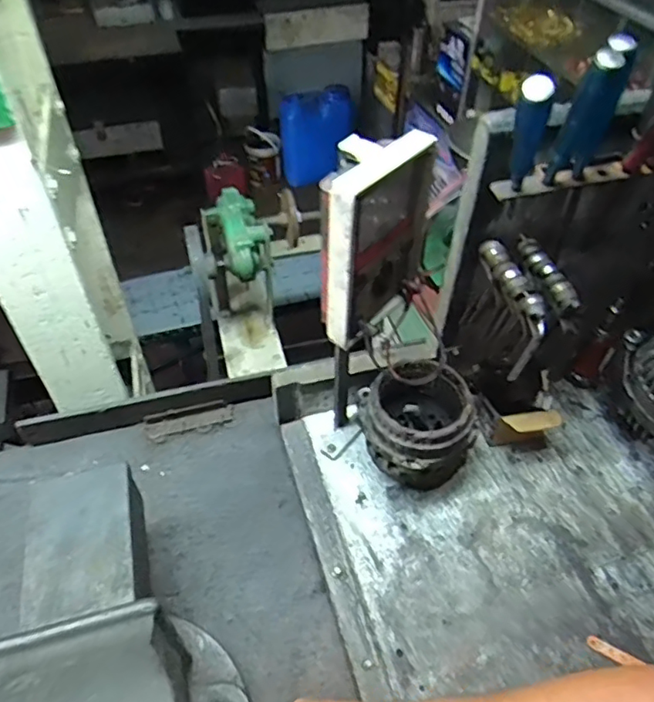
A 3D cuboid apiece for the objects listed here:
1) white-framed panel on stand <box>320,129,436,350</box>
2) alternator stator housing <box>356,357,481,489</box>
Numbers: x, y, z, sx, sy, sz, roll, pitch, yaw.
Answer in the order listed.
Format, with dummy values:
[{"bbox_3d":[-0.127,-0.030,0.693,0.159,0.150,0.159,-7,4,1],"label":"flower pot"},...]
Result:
[{"bbox_3d":[0.041,-0.105,0.536,0.049,0.167,0.125,30,53,23],"label":"white-framed panel on stand"},{"bbox_3d":[0.113,0.093,0.725,0.131,0.131,0.137,1,47,-1],"label":"alternator stator housing"}]

